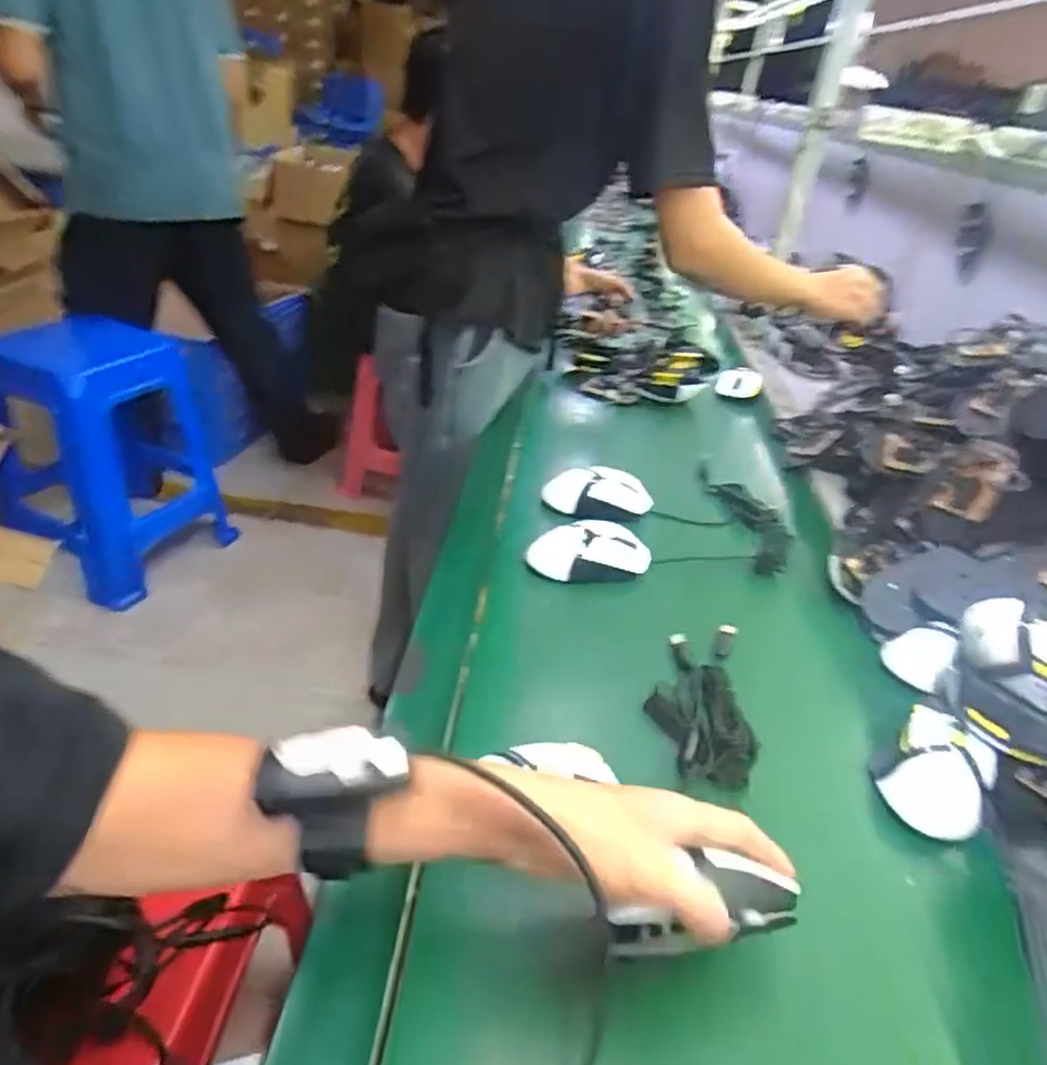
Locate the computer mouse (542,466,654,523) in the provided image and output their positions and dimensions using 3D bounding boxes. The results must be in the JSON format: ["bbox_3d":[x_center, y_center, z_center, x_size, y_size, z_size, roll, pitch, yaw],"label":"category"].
[{"bbox_3d":[0.085,-0.041,0.827,0.126,0.046,0.062,9,34,2],"label":"computer mouse"}]

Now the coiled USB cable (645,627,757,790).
[{"bbox_3d":[0.145,0.132,0.588,0.084,0.018,0.187,9,34,1],"label":"coiled USB cable"}]

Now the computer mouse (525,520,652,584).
[{"bbox_3d":[0.067,0.023,0.724,0.122,0.047,0.062,5,35,-5],"label":"computer mouse"}]

